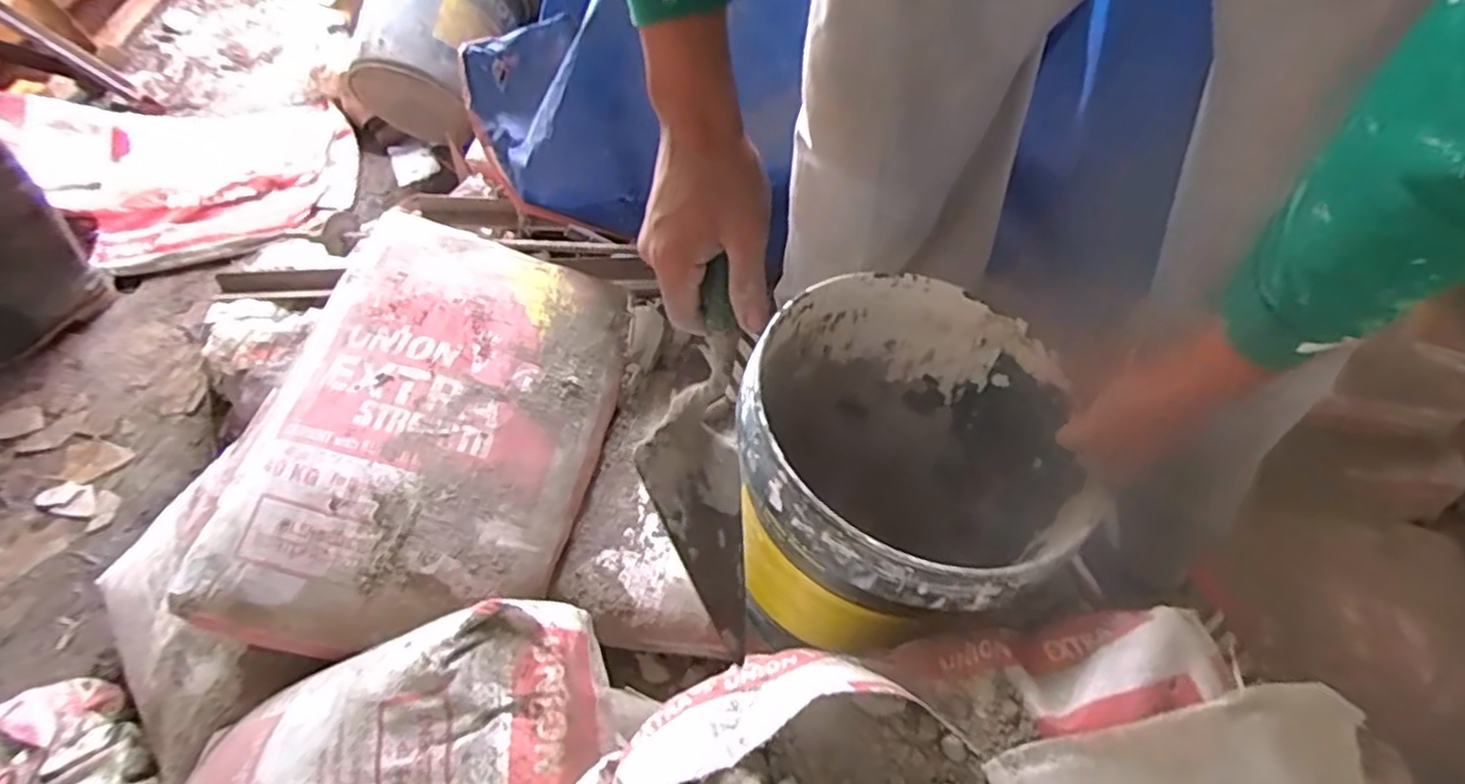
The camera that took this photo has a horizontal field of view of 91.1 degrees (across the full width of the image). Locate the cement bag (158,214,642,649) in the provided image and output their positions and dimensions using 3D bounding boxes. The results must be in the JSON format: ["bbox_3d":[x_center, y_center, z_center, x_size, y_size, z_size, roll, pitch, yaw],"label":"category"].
[{"bbox_3d":[-0.372,0.038,0.877,0.394,0.114,0.540,6,59,8],"label":"cement bag"}]

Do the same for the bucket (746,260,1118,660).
[{"bbox_3d":[0.163,0.075,0.686,0.274,0.282,0.307,15,60,13],"label":"bucket"}]

